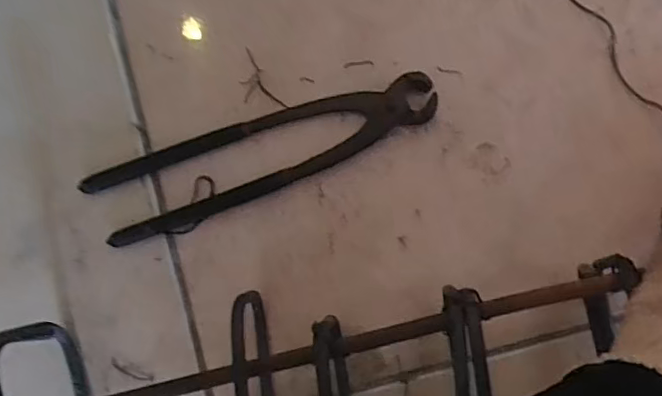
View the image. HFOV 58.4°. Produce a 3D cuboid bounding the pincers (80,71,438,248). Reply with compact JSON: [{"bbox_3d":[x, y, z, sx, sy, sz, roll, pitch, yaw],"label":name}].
[{"bbox_3d":[-0.041,-0.029,0.370,0.220,0.019,0.050,-21,86,-1],"label":"pincers"}]

